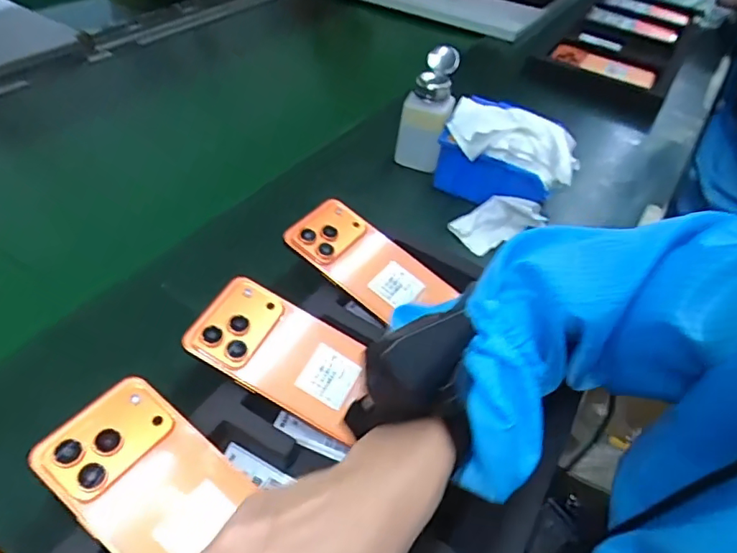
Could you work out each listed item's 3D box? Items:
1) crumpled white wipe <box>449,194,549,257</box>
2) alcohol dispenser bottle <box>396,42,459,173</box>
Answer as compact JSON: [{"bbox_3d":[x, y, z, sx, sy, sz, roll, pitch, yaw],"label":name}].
[{"bbox_3d":[0.136,-0.061,0.569,0.092,0.036,0.048,-18,49,-22],"label":"crumpled white wipe"},{"bbox_3d":[0.067,-0.187,0.615,0.058,0.125,0.072,9,44,4],"label":"alcohol dispenser bottle"}]

